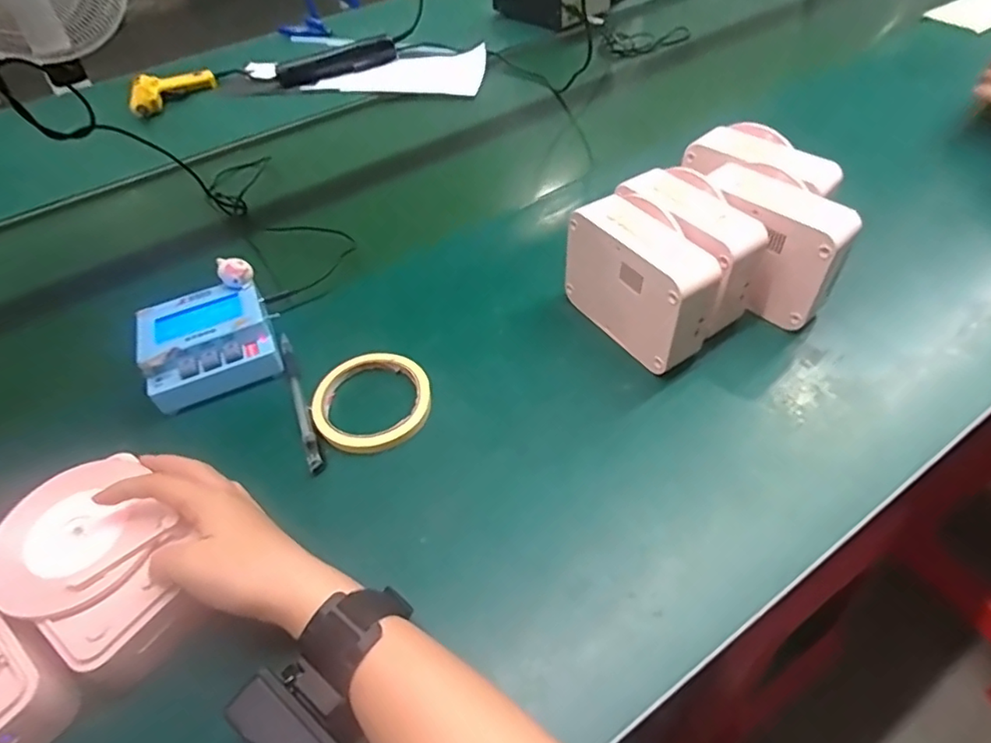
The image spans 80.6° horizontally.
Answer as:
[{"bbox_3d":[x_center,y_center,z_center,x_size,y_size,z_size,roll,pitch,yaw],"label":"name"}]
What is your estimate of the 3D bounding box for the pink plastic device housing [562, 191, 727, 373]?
[{"bbox_3d":[0.113,-0.071,0.472,0.066,0.101,0.128,-28,50,-18],"label":"pink plastic device housing"}]

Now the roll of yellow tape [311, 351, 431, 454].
[{"bbox_3d":[-0.098,0.021,0.465,0.090,0.015,0.089,-4,46,4],"label":"roll of yellow tape"}]

